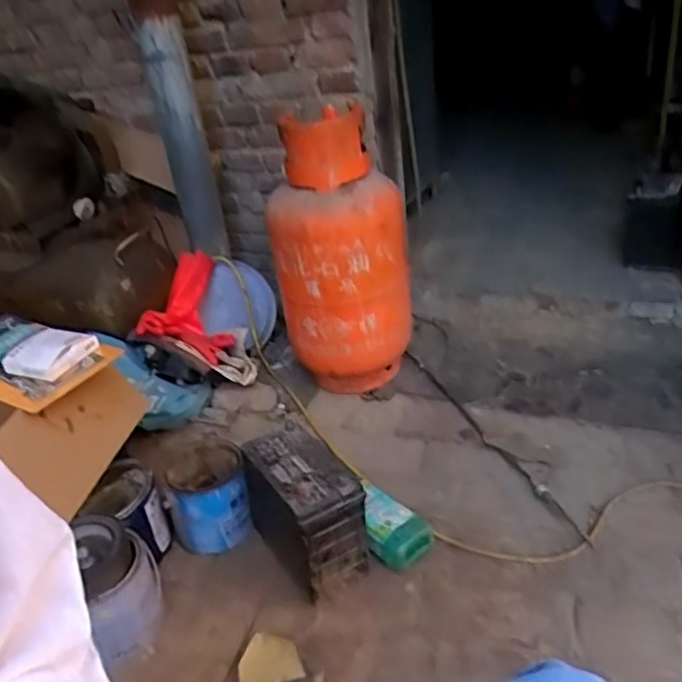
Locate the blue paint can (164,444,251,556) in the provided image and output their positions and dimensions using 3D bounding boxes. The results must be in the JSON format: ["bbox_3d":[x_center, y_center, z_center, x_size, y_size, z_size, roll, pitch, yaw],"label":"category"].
[{"bbox_3d":[-0.254,0.298,1.243,0.147,0.141,0.173,-13,31,-9],"label":"blue paint can"}]

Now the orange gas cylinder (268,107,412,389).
[{"bbox_3d":[0.002,-0.193,1.549,0.305,0.646,0.310,-6,30,3],"label":"orange gas cylinder"}]

